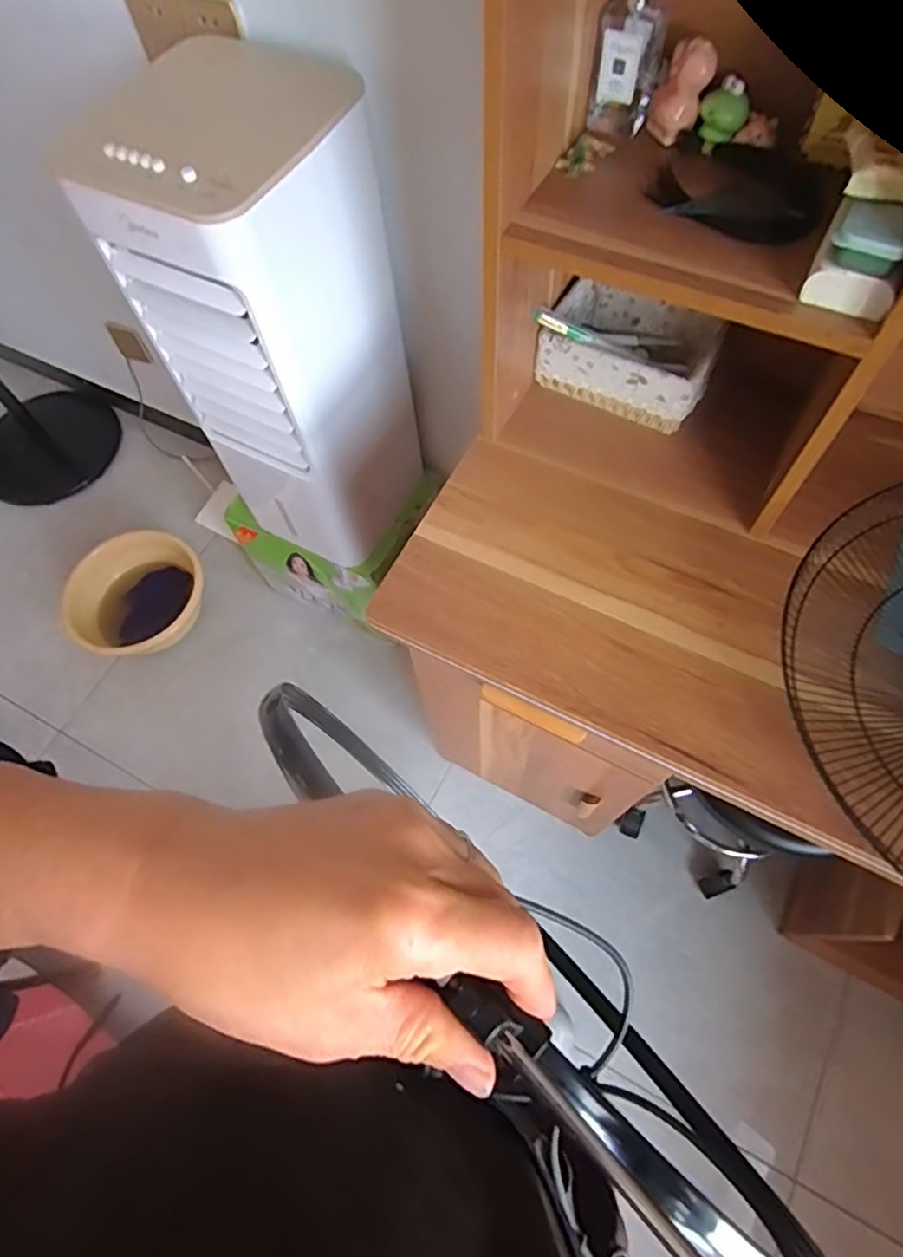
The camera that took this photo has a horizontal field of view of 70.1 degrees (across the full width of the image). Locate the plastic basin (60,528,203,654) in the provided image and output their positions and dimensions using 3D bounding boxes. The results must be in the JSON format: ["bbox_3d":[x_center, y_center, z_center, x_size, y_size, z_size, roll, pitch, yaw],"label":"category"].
[{"bbox_3d":[-0.704,-0.080,1.474,0.289,0.119,0.266,-1,65,3],"label":"plastic basin"}]

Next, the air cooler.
[{"bbox_3d":[-0.228,-0.386,0.984,0.253,0.691,0.278,29,70,16],"label":"air cooler"}]

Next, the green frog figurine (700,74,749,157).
[{"bbox_3d":[0.235,-0.446,0.559,0.032,0.041,0.029,-21,65,-6],"label":"green frog figurine"}]

